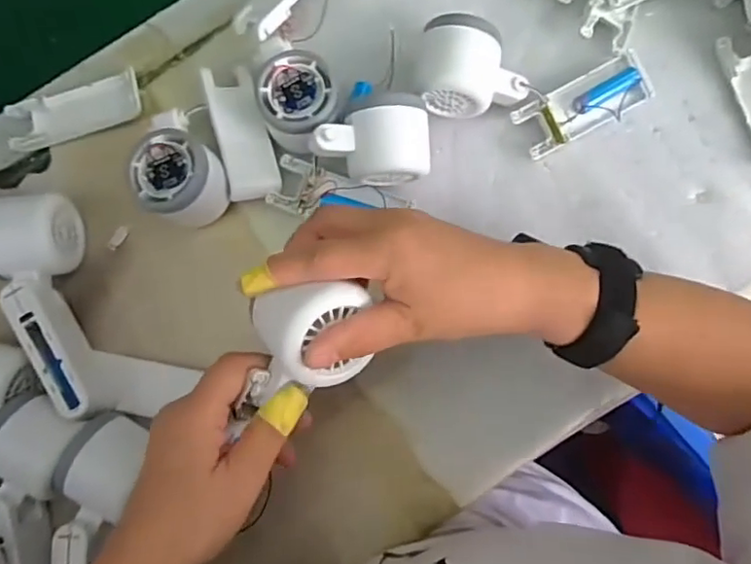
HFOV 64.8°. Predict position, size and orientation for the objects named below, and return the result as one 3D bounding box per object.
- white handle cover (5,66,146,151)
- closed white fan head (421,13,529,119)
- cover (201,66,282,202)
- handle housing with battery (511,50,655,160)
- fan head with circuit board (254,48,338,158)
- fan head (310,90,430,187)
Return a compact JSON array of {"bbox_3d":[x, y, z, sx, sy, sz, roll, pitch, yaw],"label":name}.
[{"bbox_3d":[-0.236,-0.135,0.466,0.103,0.015,0.042,-18,81,-1],"label":"white handle cover"},{"bbox_3d":[0.072,-0.155,0.436,0.081,0.045,0.062,6,81,3],"label":"closed white fan head"},{"bbox_3d":[-0.102,-0.112,0.452,0.040,0.013,0.098,-13,88,-26],"label":"cover"},{"bbox_3d":[0.158,-0.136,0.449,0.103,0.021,0.044,-25,81,-2],"label":"handle housing with battery"},{"bbox_3d":[-0.055,-0.131,0.437,0.055,0.045,0.064,-12,81,0],"label":"fan head with circuit board"},{"bbox_3d":[-0.002,-0.105,0.429,0.083,0.051,0.064,-4,81,1],"label":"fan head"}]

